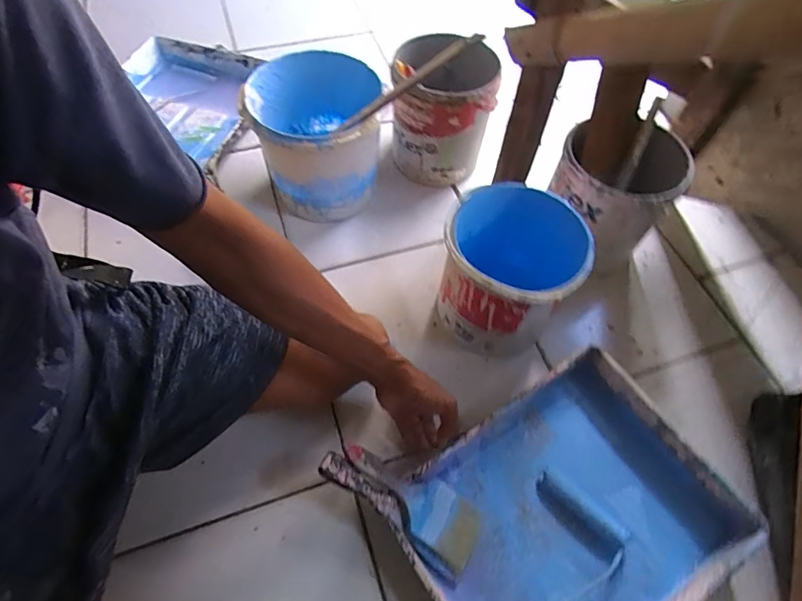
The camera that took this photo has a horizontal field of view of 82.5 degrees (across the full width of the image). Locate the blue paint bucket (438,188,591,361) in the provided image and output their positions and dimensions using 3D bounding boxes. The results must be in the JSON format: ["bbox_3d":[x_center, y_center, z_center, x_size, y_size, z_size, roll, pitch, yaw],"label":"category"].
[{"bbox_3d":[0.155,-0.036,0.656,0.170,0.196,0.178,32,66,16],"label":"blue paint bucket"}]

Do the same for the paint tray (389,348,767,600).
[{"bbox_3d":[0.197,0.264,0.558,0.358,0.064,0.278,-29,65,-15],"label":"paint tray"}]

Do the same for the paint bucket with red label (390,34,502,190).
[{"bbox_3d":[0.074,-0.340,0.811,0.163,0.222,0.161,0,61,0],"label":"paint bucket with red label"}]

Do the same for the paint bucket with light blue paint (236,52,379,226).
[{"bbox_3d":[-0.134,-0.263,0.774,0.193,0.218,0.204,2,61,1],"label":"paint bucket with light blue paint"}]

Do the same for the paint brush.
[{"bbox_3d":[-0.003,0.239,0.536,0.198,0.021,0.088,31,65,-1],"label":"paint brush"}]

